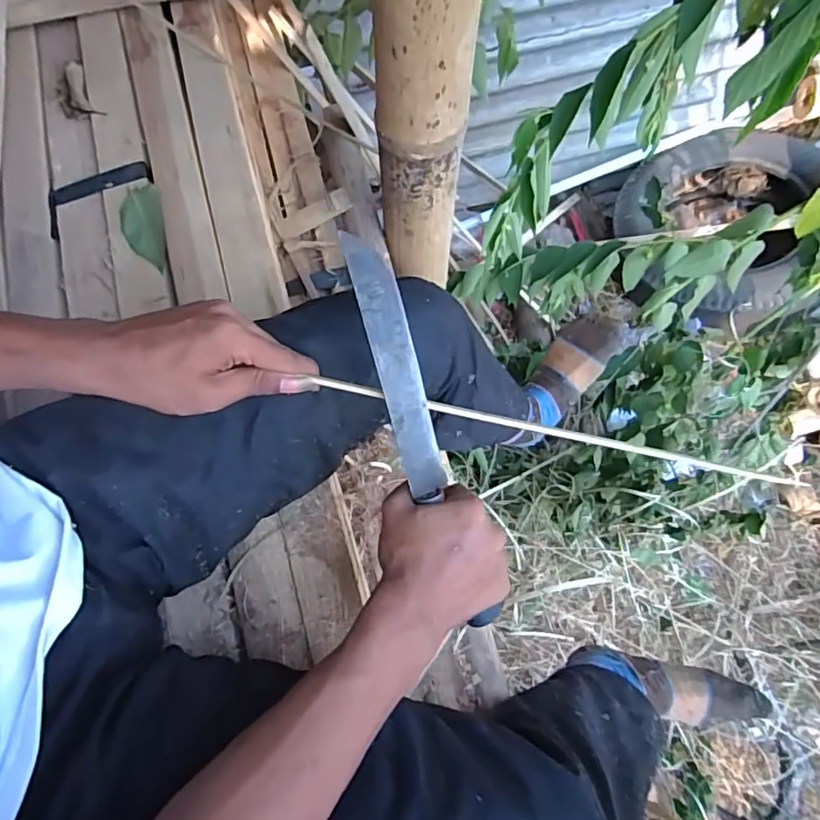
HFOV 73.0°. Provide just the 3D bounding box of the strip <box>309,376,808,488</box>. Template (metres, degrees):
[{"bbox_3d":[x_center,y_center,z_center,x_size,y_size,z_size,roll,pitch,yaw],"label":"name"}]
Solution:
[{"bbox_3d":[0.113,0.018,0.396,0.357,0.007,0.010,12,72,-5],"label":"strip"}]

